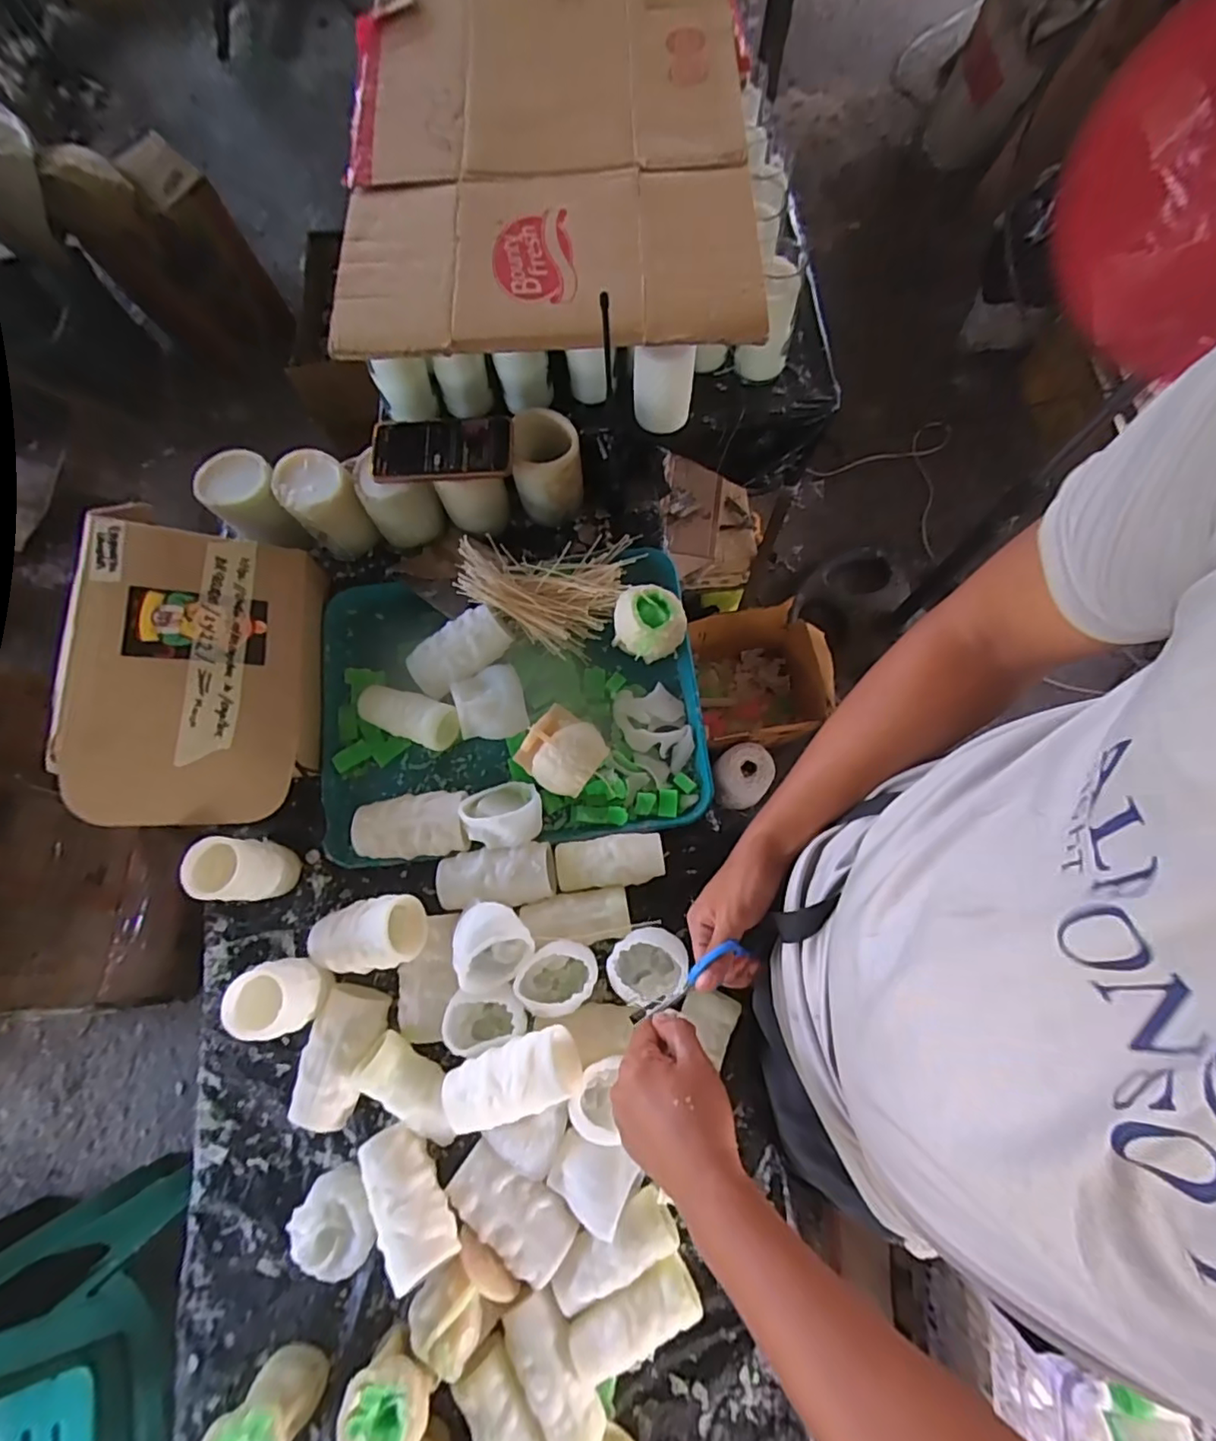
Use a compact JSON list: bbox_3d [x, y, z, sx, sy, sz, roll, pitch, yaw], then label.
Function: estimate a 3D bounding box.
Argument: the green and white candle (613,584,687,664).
[{"bbox_3d":[0.046,-0.110,0.669,0.082,0.068,0.067,-7,74,0],"label":"green and white candle"}]

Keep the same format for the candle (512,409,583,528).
[{"bbox_3d":[-0.070,-0.307,0.730,0.079,0.109,0.081,-2,74,1],"label":"candle"}]

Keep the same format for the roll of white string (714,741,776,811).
[{"bbox_3d":[0.285,0.120,1.271,0.108,0.145,0.115,0,74,2],"label":"roll of white string"}]

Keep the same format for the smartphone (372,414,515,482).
[{"bbox_3d":[-0.187,-0.308,0.671,0.154,0.015,0.075,-3,74,1],"label":"smartphone"}]

